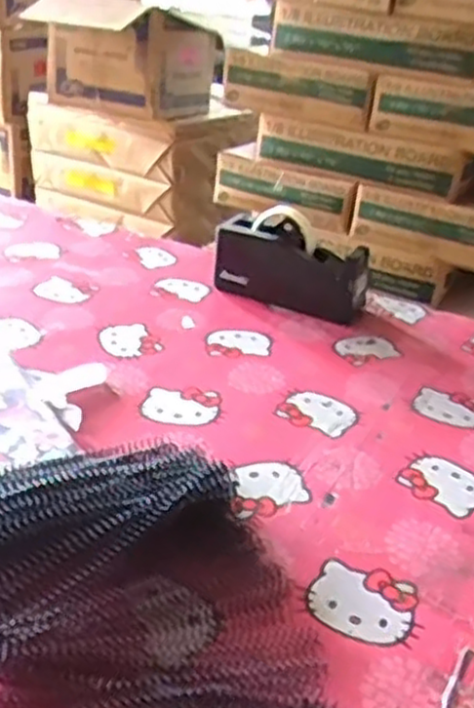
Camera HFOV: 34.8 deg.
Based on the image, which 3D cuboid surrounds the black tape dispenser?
[{"bbox_3d":[0.073,-0.120,1.016,0.210,0.112,0.055,17,30,20],"label":"black tape dispenser"}]

